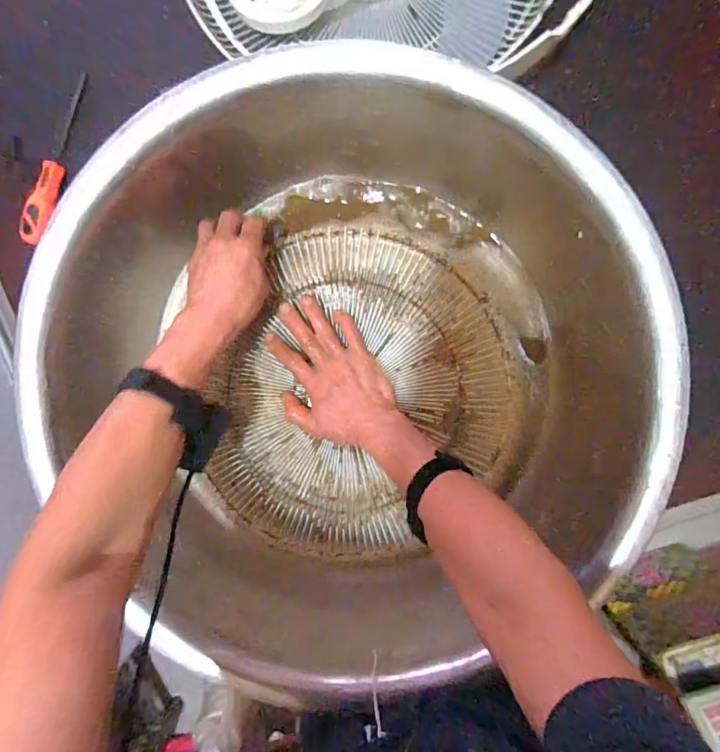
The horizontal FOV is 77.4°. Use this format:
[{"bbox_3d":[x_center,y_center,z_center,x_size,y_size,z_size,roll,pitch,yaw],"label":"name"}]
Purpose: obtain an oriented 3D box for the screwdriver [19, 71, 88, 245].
[{"bbox_3d":[-0.388,-0.275,0.575,0.029,0.022,0.220,25,96,1],"label":"screwdriver"}]

